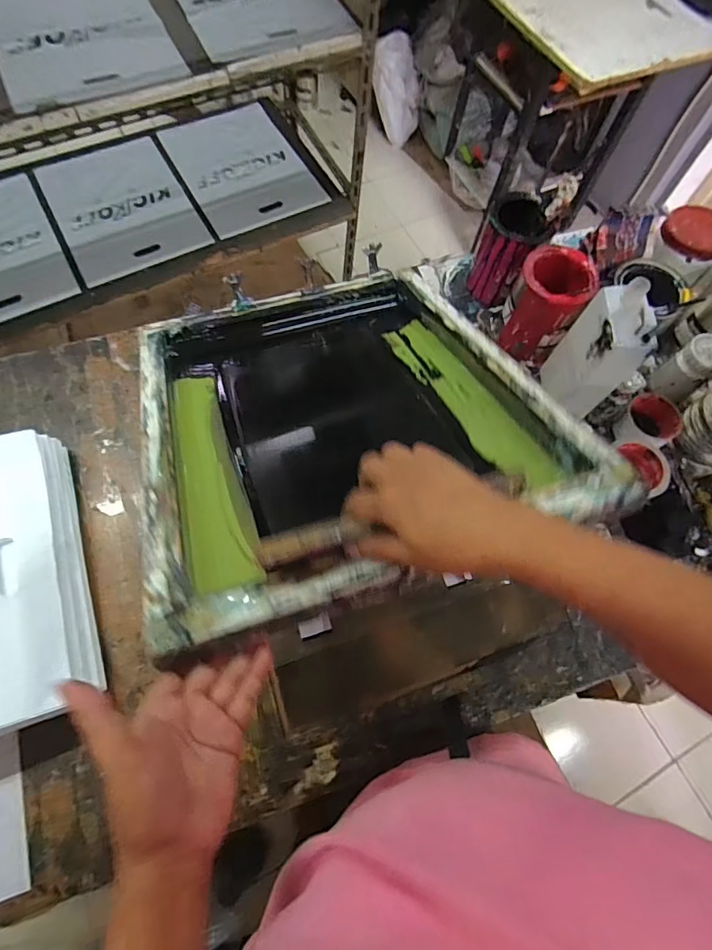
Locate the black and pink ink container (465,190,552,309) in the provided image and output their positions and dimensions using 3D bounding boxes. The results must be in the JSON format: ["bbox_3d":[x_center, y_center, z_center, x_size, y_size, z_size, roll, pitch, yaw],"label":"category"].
[{"bbox_3d":[0.255,-0.371,0.795,0.099,0.141,0.091,23,69,6],"label":"black and pink ink container"}]

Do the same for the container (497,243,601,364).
[{"bbox_3d":[0.295,-0.272,0.746,0.104,0.140,0.125,13,68,2],"label":"container"}]

